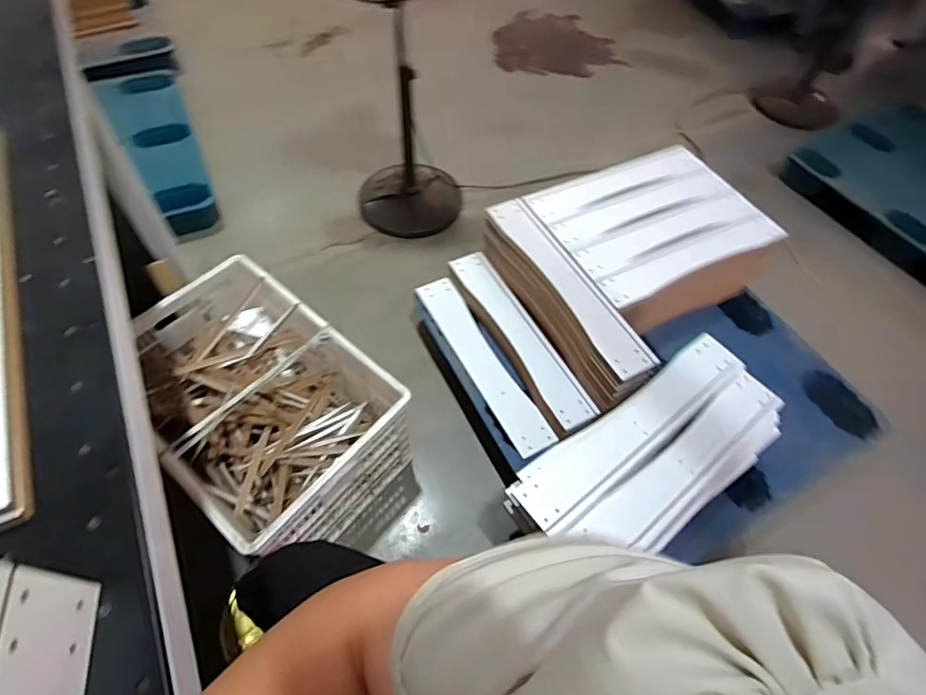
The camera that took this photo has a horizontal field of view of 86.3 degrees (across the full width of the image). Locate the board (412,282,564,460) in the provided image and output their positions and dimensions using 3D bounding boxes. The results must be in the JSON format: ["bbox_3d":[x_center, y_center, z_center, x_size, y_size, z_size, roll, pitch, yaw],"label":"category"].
[{"bbox_3d":[0.058,0.036,1.506,0.114,0.025,0.641,-29,69,-10],"label":"board"}]

